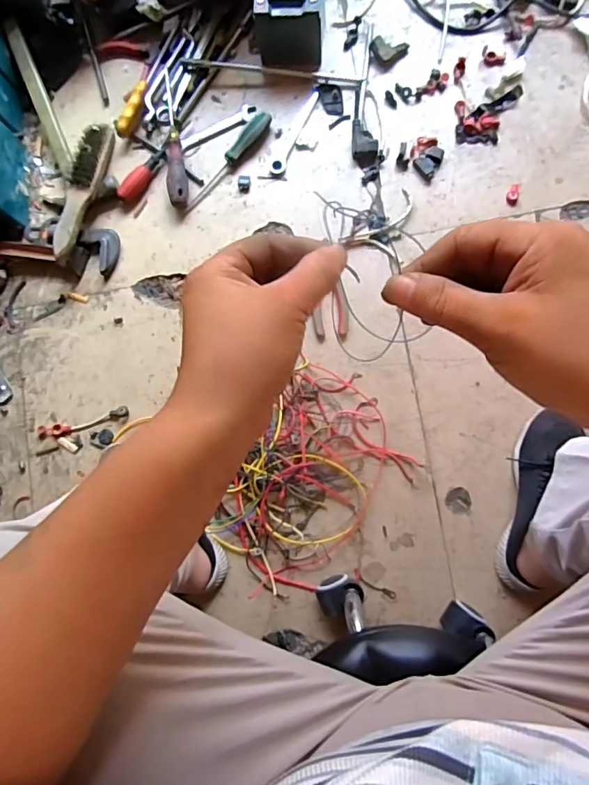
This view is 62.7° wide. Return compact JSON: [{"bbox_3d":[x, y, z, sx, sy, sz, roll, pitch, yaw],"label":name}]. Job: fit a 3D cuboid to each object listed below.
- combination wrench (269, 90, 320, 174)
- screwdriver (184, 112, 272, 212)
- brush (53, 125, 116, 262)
[{"bbox_3d":[-0.002,-0.413,0.765,0.026,0.010,0.143,25,87,7],"label":"combination wrench"},{"bbox_3d":[-0.110,-0.366,0.762,0.024,0.029,0.191,45,90,8],"label":"screwdriver"},{"bbox_3d":[-0.328,-0.314,0.751,0.047,0.040,0.246,18,73,-32],"label":"brush"}]

